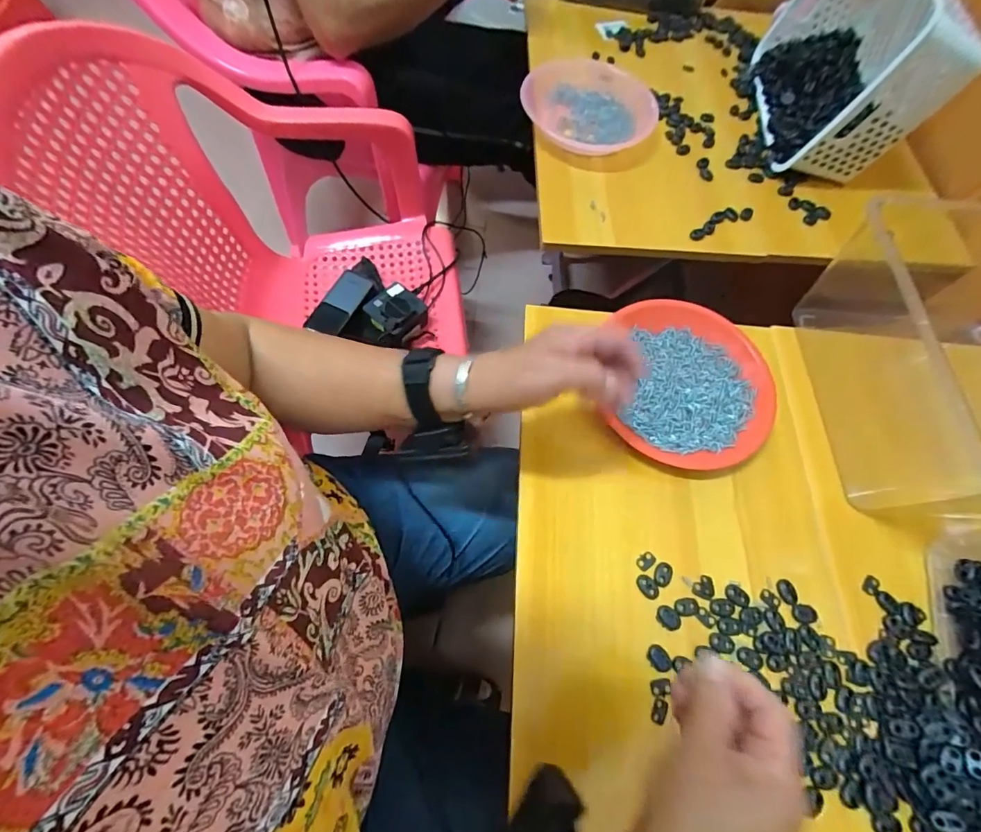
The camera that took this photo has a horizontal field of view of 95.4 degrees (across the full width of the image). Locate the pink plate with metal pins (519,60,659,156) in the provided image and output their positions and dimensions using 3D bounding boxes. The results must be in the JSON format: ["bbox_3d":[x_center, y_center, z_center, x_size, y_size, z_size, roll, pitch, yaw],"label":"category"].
[{"bbox_3d":[0.141,-0.449,0.656,0.188,0.048,0.178,2,68,-4],"label":"pink plate with metal pins"}]

